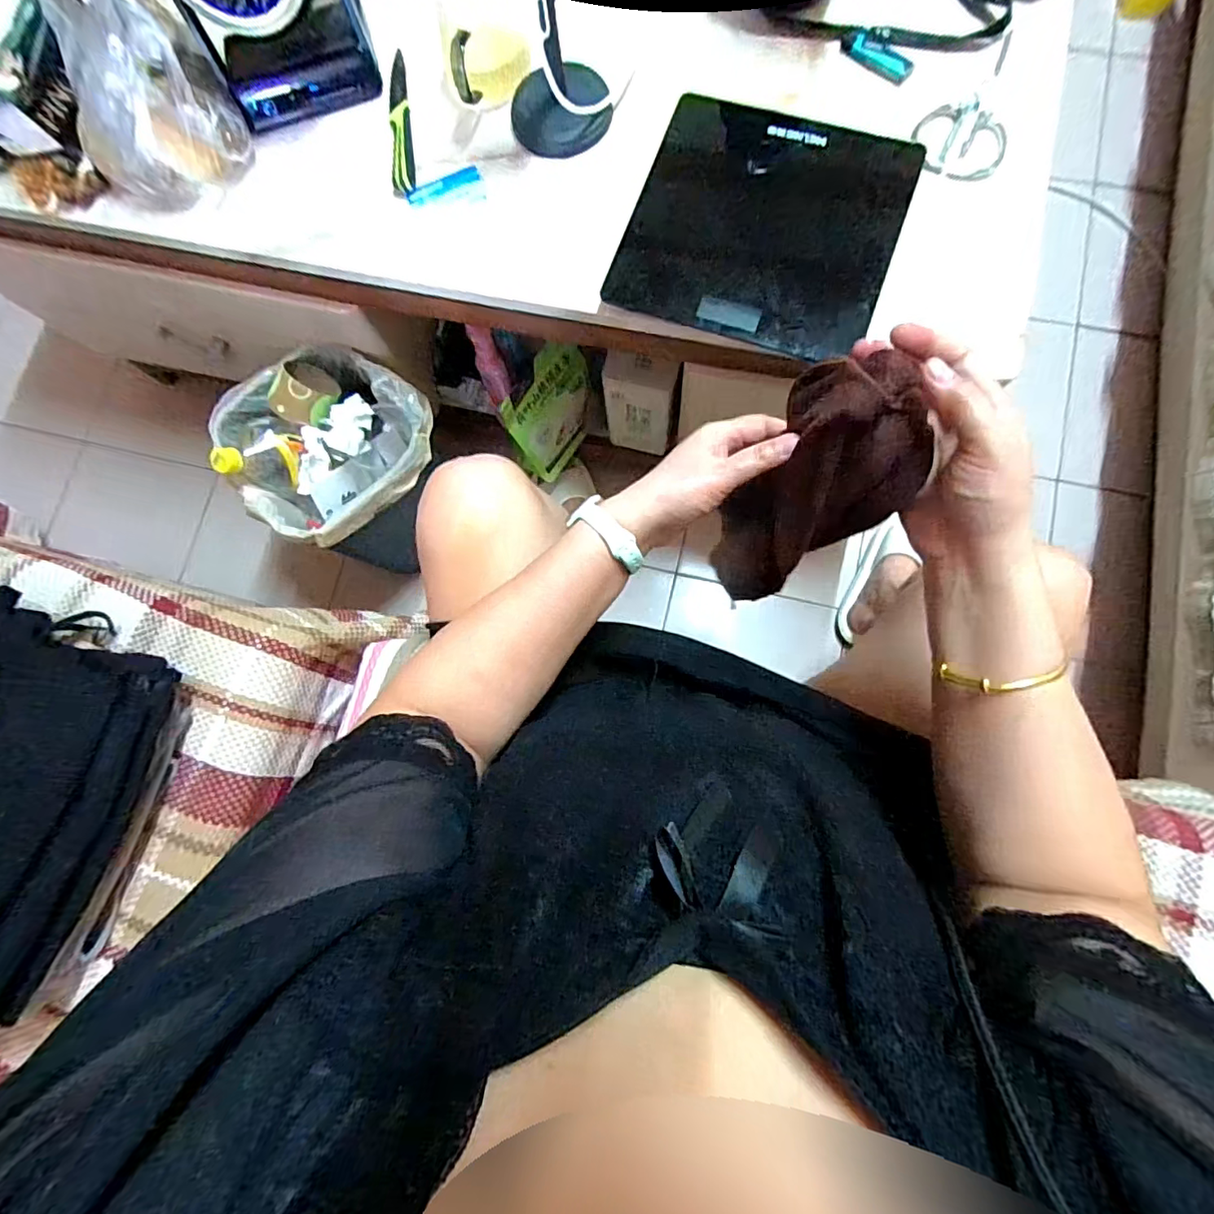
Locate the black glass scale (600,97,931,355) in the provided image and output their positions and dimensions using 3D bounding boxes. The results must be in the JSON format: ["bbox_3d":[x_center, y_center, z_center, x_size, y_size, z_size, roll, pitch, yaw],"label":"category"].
[{"bbox_3d":[0.160,-0.392,0.530,0.252,0.020,0.262,20,82,9],"label":"black glass scale"}]

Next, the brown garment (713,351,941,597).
[{"bbox_3d":[0.141,-0.080,0.395,0.100,0.211,0.051,39,57,6],"label":"brown garment"}]

